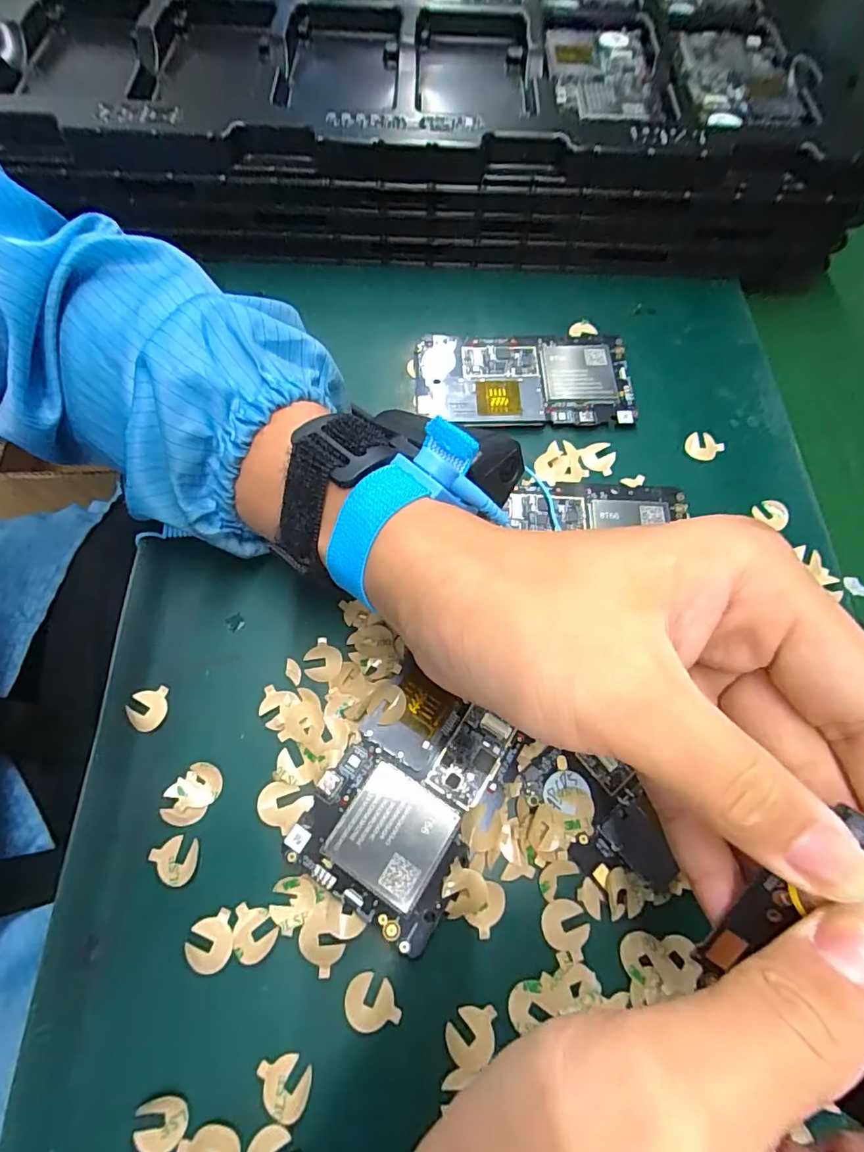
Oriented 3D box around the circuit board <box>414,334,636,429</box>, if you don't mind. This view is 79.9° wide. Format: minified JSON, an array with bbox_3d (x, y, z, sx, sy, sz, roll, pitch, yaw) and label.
[{"bbox_3d":[0.054,-0.116,0.305,0.125,0.006,0.069,1,68,-4],"label":"circuit board"}]

